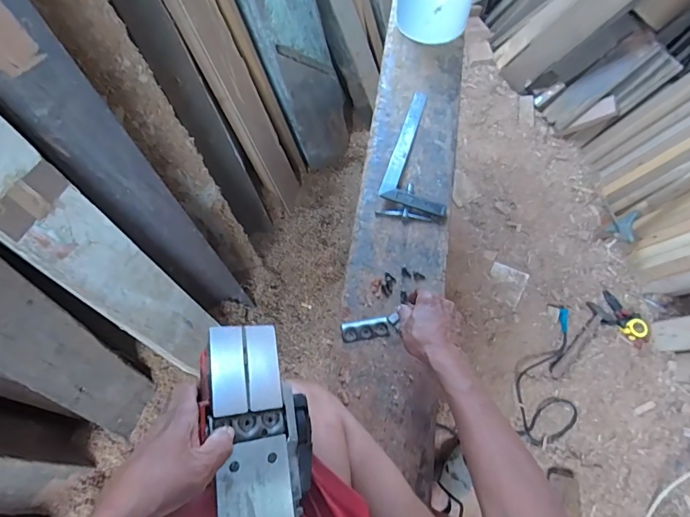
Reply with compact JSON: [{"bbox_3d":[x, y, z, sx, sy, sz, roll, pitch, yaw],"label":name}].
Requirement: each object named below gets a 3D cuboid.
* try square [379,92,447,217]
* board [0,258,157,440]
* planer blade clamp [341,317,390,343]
[{"bbox_3d":[0.168,-0.224,0.823,0.128,0.022,0.290,17,69,5],"label":"try square"},{"bbox_3d":[-0.528,0.182,0.741,0.056,0.525,0.129,22,57,28],"label":"board"},{"bbox_3d":[0.035,0.121,0.679,0.079,0.007,0.033,-9,69,-2],"label":"planer blade clamp"}]

